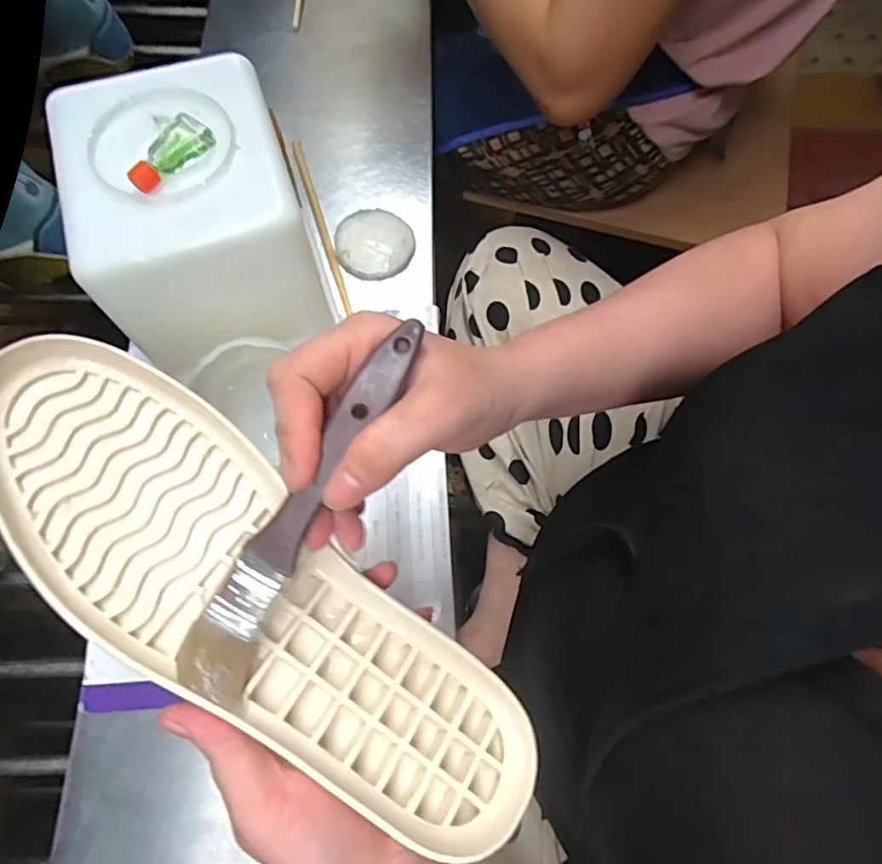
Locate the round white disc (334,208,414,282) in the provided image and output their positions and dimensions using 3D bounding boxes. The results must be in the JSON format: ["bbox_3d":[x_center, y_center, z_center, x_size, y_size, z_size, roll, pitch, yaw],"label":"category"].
[{"bbox_3d":[-0.059,-0.169,0.508,0.068,0.005,0.070,1,71,-3],"label":"round white disc"}]

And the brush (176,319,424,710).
[{"bbox_3d":[-0.054,0.031,0.239,0.026,0.018,0.171,31,90,13],"label":"brush"}]

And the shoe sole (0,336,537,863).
[{"bbox_3d":[-0.083,0.077,0.268,0.298,0.030,0.096,39,60,-1],"label":"shoe sole"}]

